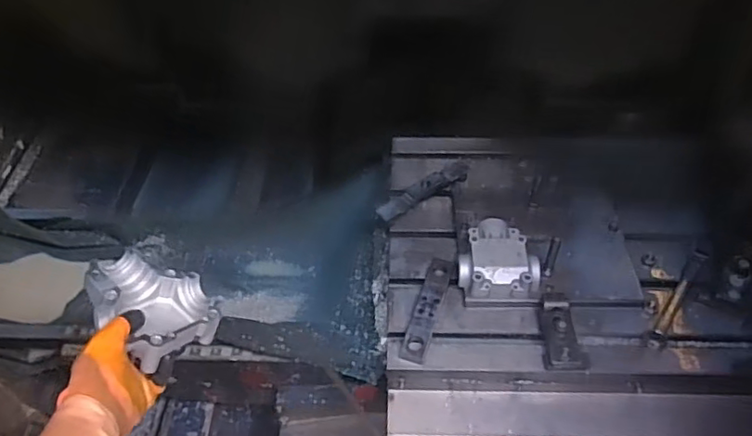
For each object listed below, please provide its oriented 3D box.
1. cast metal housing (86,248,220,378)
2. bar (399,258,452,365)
[{"bbox_3d":[-0.267,0.096,0.698,0.147,0.076,0.113,30,56,26],"label":"cast metal housing"},{"bbox_3d":[0.088,0.151,0.998,0.042,0.015,0.204,13,50,14],"label":"bar"}]

